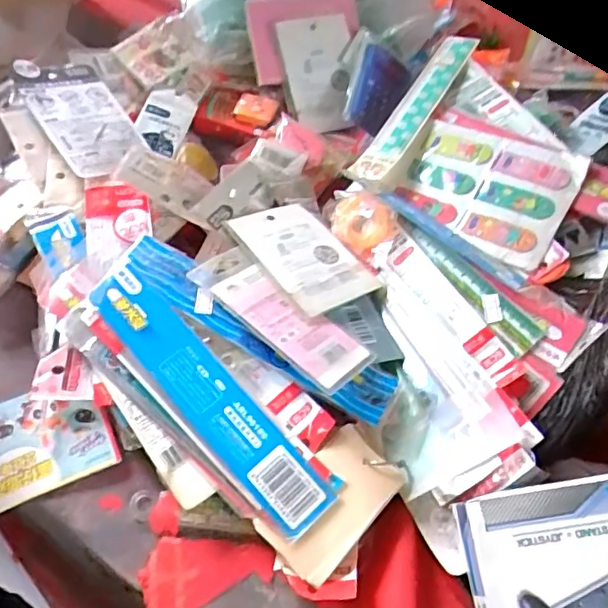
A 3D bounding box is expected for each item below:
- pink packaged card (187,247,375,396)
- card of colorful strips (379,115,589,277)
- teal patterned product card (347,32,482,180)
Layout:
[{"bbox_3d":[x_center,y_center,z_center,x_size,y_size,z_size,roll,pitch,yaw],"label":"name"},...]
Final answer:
[{"bbox_3d":[-0.019,0.009,0.434,0.142,0.008,0.053,37,47,18],"label":"pink packaged card"},{"bbox_3d":[0.154,-0.106,0.518,0.156,0.012,0.117,28,74,31],"label":"card of colorful strips"},{"bbox_3d":[0.115,-0.202,0.590,0.040,0.009,0.239,18,59,27],"label":"teal patterned product card"}]

